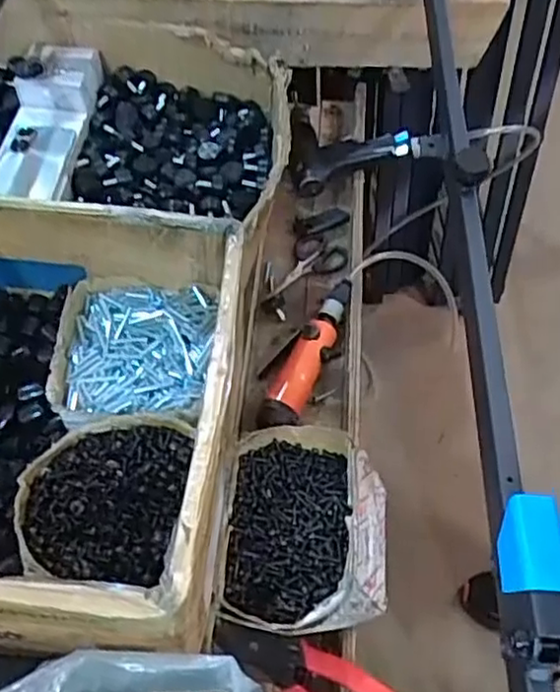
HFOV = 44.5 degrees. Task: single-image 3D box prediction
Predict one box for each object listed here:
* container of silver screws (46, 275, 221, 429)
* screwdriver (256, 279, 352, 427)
[{"bbox_3d":[-0.138,0.010,0.659,0.142,0.050,0.156,4,56,-2],"label":"container of silver screws"},{"bbox_3d":[0.030,0.005,0.763,0.057,0.043,0.213,22,57,10],"label":"screwdriver"}]

